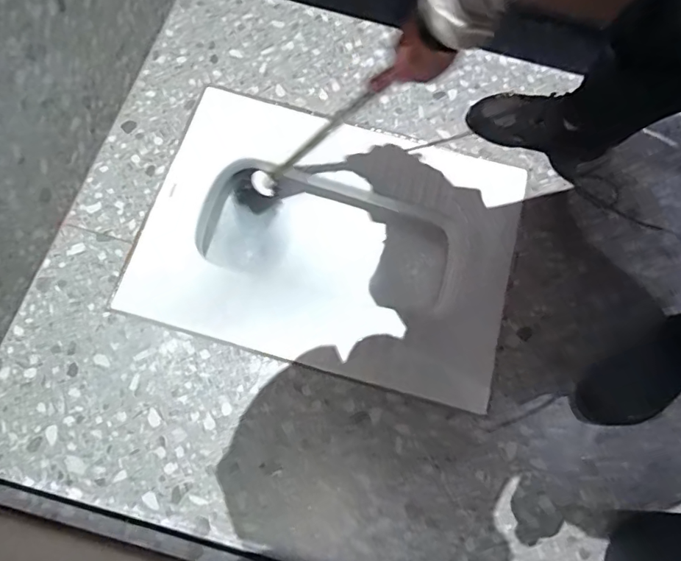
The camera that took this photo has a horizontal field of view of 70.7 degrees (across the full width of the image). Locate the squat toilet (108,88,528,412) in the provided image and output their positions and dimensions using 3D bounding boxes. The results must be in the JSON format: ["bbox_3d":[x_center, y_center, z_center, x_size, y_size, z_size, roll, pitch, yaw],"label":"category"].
[{"bbox_3d":[-0.014,-0.047,0.866,0.572,0.213,0.424,15,70,3],"label":"squat toilet"}]

